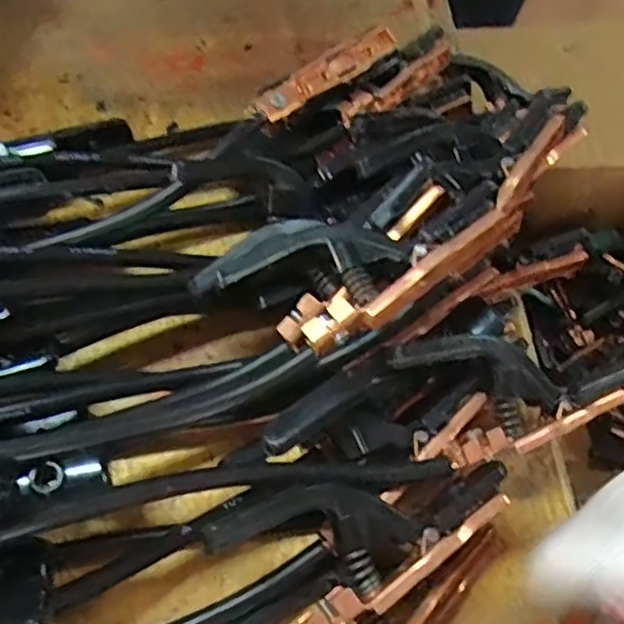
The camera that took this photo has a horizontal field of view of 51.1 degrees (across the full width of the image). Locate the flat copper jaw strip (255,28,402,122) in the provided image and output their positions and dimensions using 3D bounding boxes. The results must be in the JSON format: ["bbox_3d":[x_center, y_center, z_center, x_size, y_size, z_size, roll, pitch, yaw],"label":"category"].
[{"bbox_3d":[0.009,-0.128,0.346,0.093,0.009,0.016,-39,69,-21],"label":"flat copper jaw strip"}]

